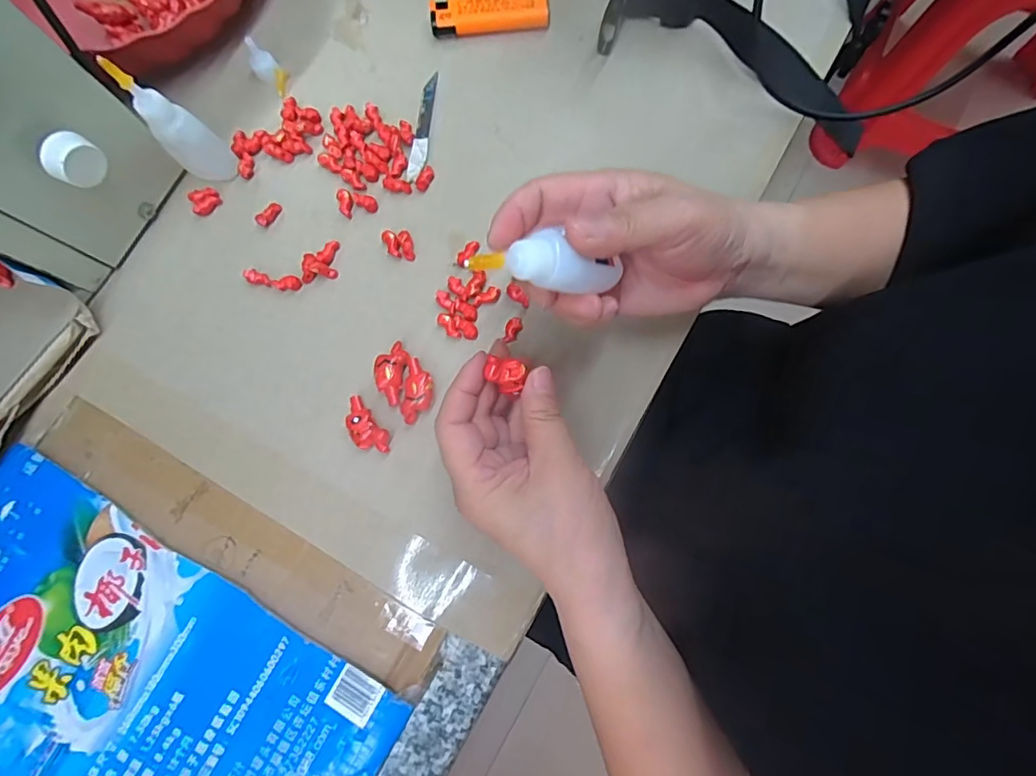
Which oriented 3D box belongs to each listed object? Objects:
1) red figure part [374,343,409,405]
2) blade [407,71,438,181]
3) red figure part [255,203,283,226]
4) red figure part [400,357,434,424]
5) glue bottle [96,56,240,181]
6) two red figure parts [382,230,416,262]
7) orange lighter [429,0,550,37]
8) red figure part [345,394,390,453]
[{"bbox_3d":[-0.077,-0.009,0.318,0.018,0.013,0.037,12,80,3],"label":"red figure part"},{"bbox_3d":[-0.064,-0.177,0.351,0.011,0.004,0.080,7,80,2],"label":"blade"},{"bbox_3d":[-0.165,-0.115,0.344,0.009,0.006,0.019,31,82,6],"label":"red figure part"},{"bbox_3d":[-0.059,0.002,0.314,0.018,0.011,0.038,7,80,3],"label":"red figure part"},{"bbox_3d":[-0.202,-0.155,0.309,0.027,0.083,0.022,17,81,4],"label":"glue bottle"},{"bbox_3d":[-0.077,-0.092,0.336,0.022,0.007,0.016,9,80,3],"label":"two red figure parts"},{"bbox_3d":[-0.019,-0.253,0.354,0.078,0.016,0.021,-4,80,1],"label":"orange lighter"},{"bbox_3d":[-0.092,0.024,0.312,0.018,0.013,0.039,-40,81,-6],"label":"red figure part"}]

